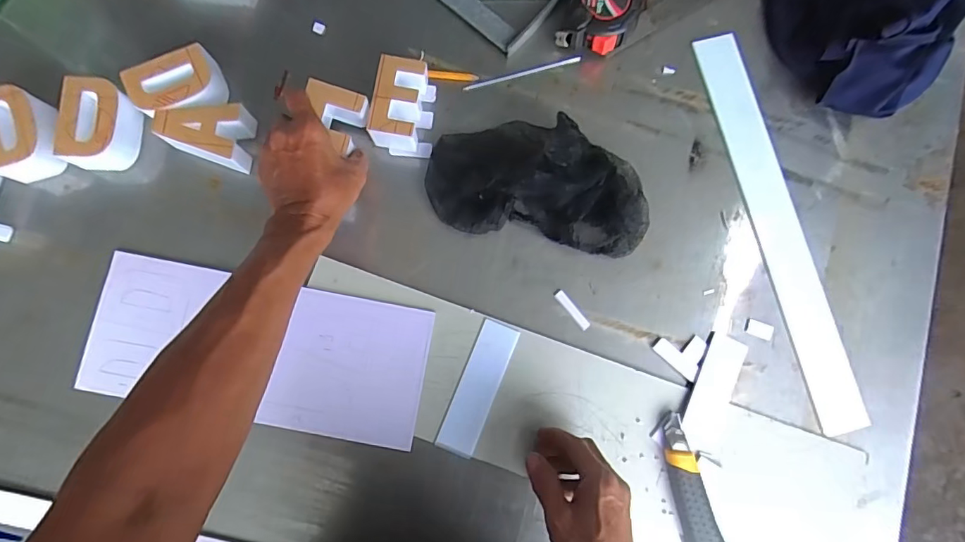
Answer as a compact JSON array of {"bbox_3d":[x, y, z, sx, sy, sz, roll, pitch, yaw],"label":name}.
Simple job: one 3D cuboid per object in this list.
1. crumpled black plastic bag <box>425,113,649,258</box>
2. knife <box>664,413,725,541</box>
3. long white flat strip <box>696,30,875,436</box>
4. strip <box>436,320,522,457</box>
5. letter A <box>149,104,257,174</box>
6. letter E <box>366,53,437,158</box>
[{"bbox_3d":[0.062,-0.093,0.503,0.239,0.057,0.123,10,82,-1],"label":"crumpled black plastic bag"},{"bbox_3d":[0.209,0.226,0.480,0.036,0.021,0.159,-16,83,-4],"label":"knife"},{"bbox_3d":[0.323,-0.051,0.530,0.054,0.007,0.445,-14,83,-4],"label":"long white flat strip"},{"bbox_3d":[-0.004,0.119,0.495,0.040,0.004,0.135,22,82,1],"label":"strip"},{"bbox_3d":[-0.285,-0.137,0.501,0.088,0.044,0.063,4,82,-2],"label":"letter A"},{"bbox_3d":[-0.083,-0.173,0.514,0.060,0.047,0.088,6,82,-2],"label":"letter E"}]

